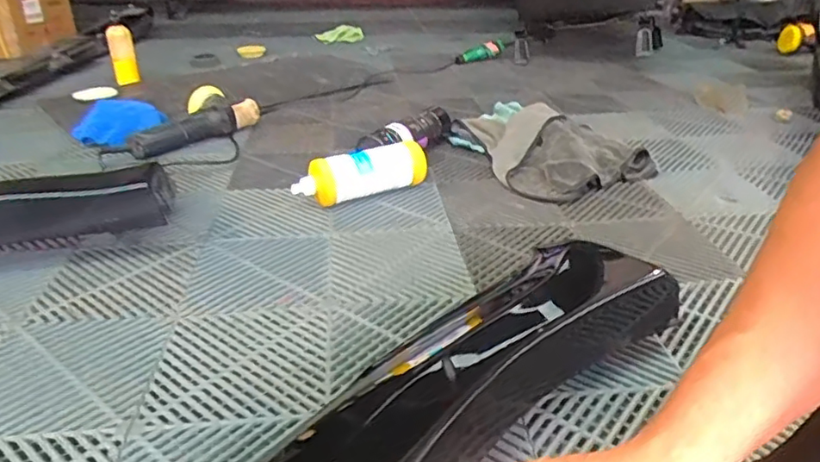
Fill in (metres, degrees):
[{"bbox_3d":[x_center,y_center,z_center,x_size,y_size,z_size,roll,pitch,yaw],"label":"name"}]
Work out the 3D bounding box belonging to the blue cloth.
[{"bbox_3d":[-0.673,-0.252,1.391,0.188,0.039,0.332,-14,31,-24],"label":"blue cloth"}]

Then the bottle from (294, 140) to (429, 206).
[{"bbox_3d":[-0.082,-0.103,1.087,0.256,0.081,0.064,-16,32,-27],"label":"bottle"}]

